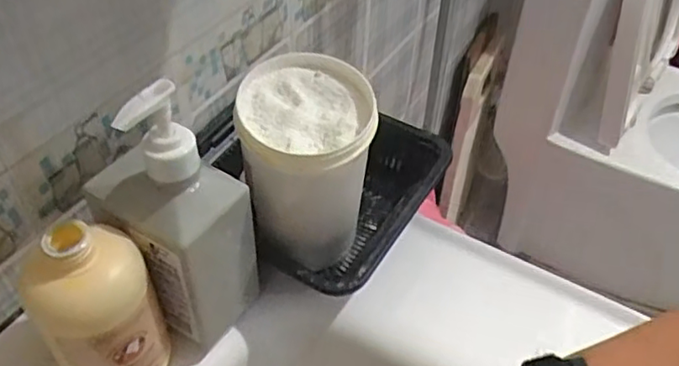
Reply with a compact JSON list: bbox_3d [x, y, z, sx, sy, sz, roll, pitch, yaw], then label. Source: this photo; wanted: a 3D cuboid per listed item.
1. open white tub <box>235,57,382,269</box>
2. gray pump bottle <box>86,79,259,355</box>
[{"bbox_3d":[-0.024,-0.004,0.463,0.088,0.146,0.087,1,45,-1],"label":"open white tub"},{"bbox_3d":[-0.105,0.015,0.401,0.080,0.186,0.062,23,49,20],"label":"gray pump bottle"}]

